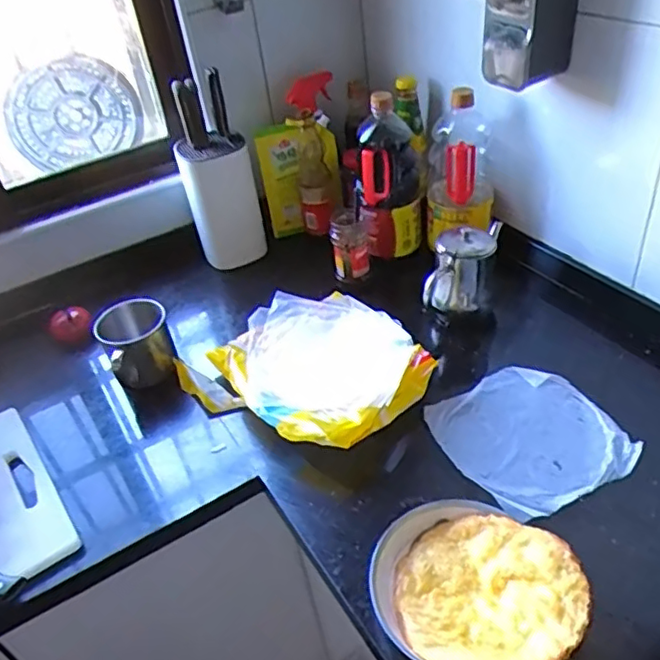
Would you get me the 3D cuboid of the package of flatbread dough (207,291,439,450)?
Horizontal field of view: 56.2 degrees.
[{"bbox_3d":[-0.011,0.049,0.886,0.279,0.059,0.251,29,52,35],"label":"package of flatbread dough"}]

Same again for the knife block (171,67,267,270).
[{"bbox_3d":[-0.203,-0.272,1.110,0.122,0.310,0.096,-17,41,-11],"label":"knife block"}]

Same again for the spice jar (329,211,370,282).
[{"bbox_3d":[0.034,-0.139,1.048,0.062,0.102,0.051,-4,40,4],"label":"spice jar"}]

